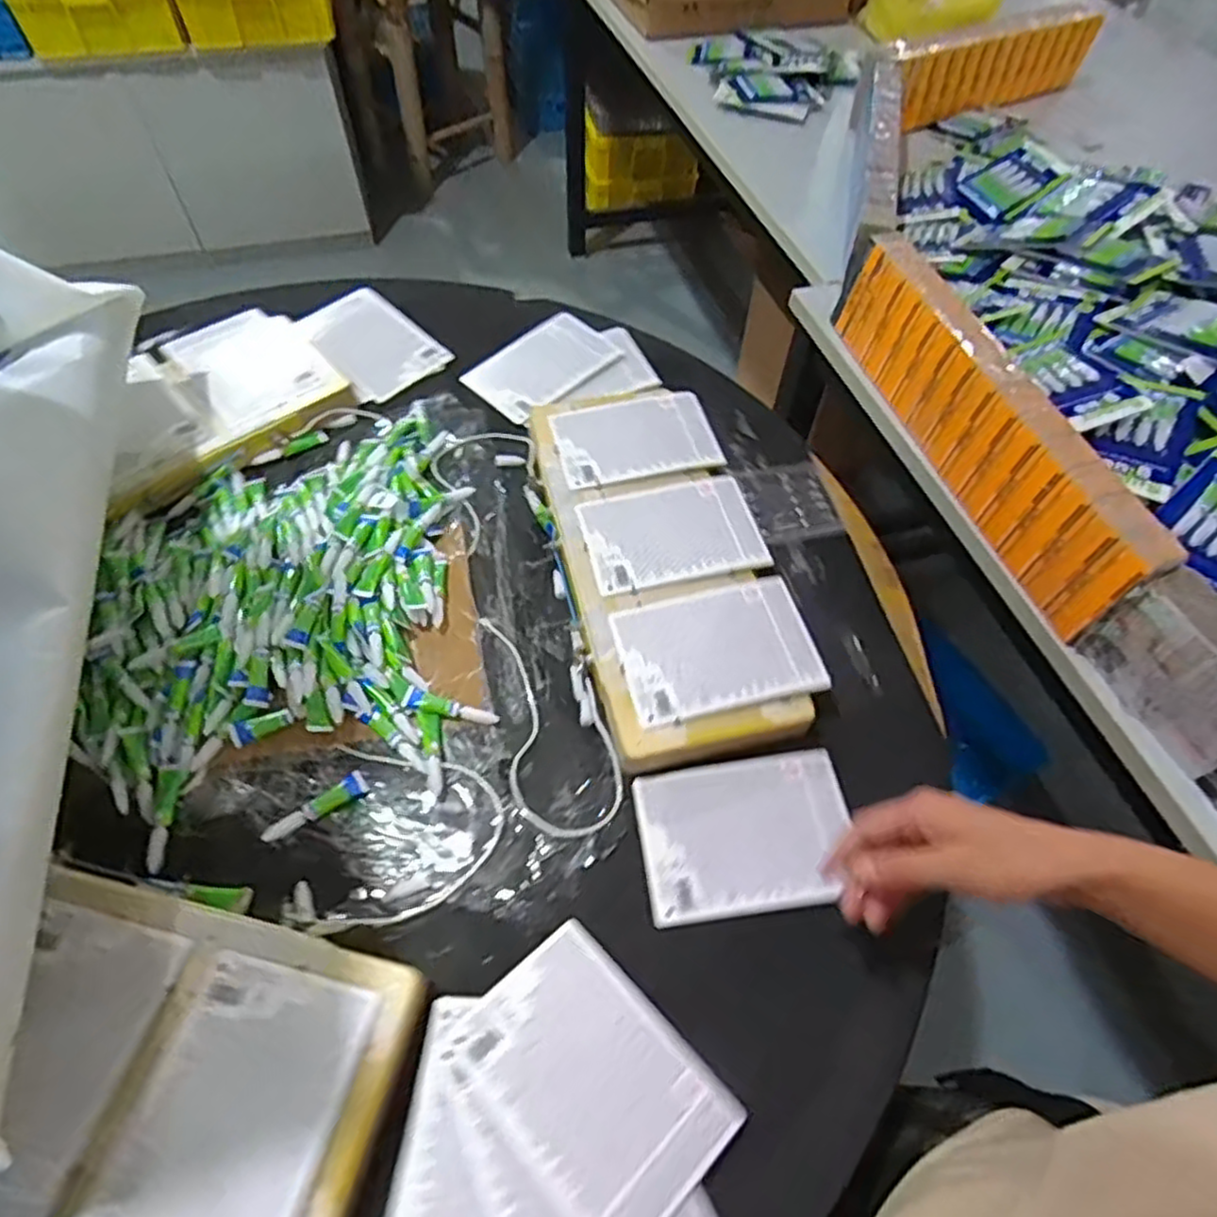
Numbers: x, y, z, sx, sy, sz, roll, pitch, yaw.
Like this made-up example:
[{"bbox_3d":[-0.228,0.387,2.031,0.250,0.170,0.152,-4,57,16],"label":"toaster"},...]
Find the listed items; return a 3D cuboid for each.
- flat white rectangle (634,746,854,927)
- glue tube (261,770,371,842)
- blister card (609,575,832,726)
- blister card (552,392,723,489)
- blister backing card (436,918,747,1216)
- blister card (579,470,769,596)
[{"bbox_3d":[0.111,0.180,0.578,0.167,0.008,0.119,-6,56,-6],"label":"flat white rectangle"},{"bbox_3d":[-0.234,0.160,0.575,0.083,0.006,0.019,-32,62,-21],"label":"glue tube"},{"bbox_3d":[0.095,0.032,0.631,0.169,0.009,0.120,-10,57,-9],"label":"blister card"},{"bbox_3d":[0.029,-0.184,0.776,0.170,0.006,0.118,-14,58,-11],"label":"blister card"},{"bbox_3d":[-0.012,0.309,0.472,0.125,0.004,0.168,-35,60,-30],"label":"blister backing card"},{"bbox_3d":[0.061,-0.075,0.704,0.168,0.008,0.120,-12,57,-9],"label":"blister card"}]

